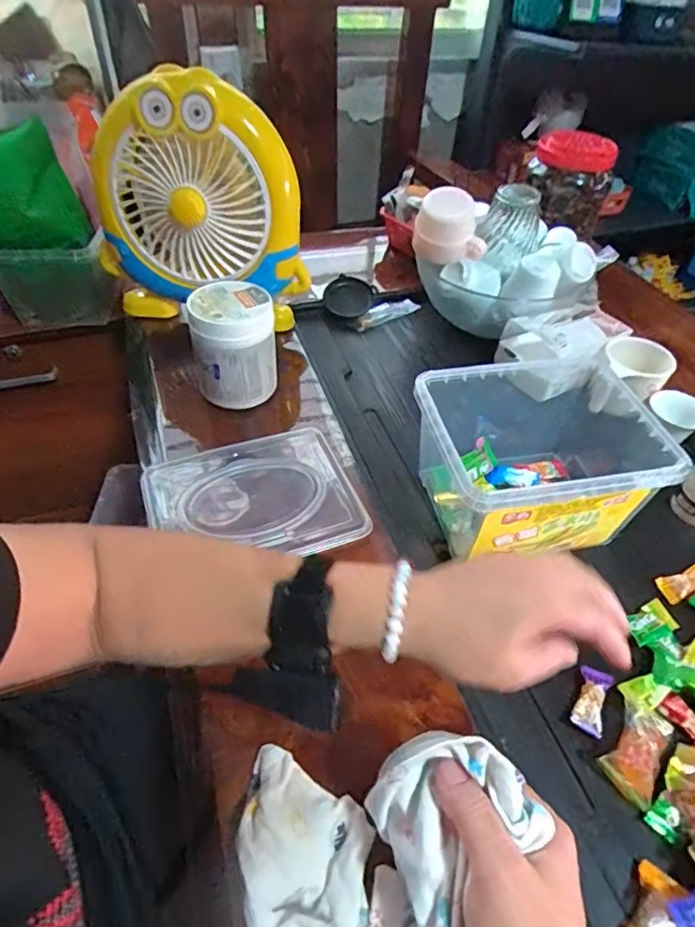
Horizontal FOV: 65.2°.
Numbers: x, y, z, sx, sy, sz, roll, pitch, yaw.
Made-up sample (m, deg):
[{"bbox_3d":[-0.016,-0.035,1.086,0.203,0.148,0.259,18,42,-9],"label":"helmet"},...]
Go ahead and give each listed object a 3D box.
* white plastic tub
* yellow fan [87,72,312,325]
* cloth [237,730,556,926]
[{"bbox_3d":[-0.122,-0.127,0.590,0.086,0.108,0.085,2,47,-2],"label":"white plastic tub"},{"bbox_3d":[-0.175,-0.307,0.652,0.238,0.259,0.089,2,47,-2],"label":"yellow fan"},{"bbox_3d":[0.011,0.235,0.274,0.146,0.097,0.168,5,49,-2],"label":"cloth"}]

